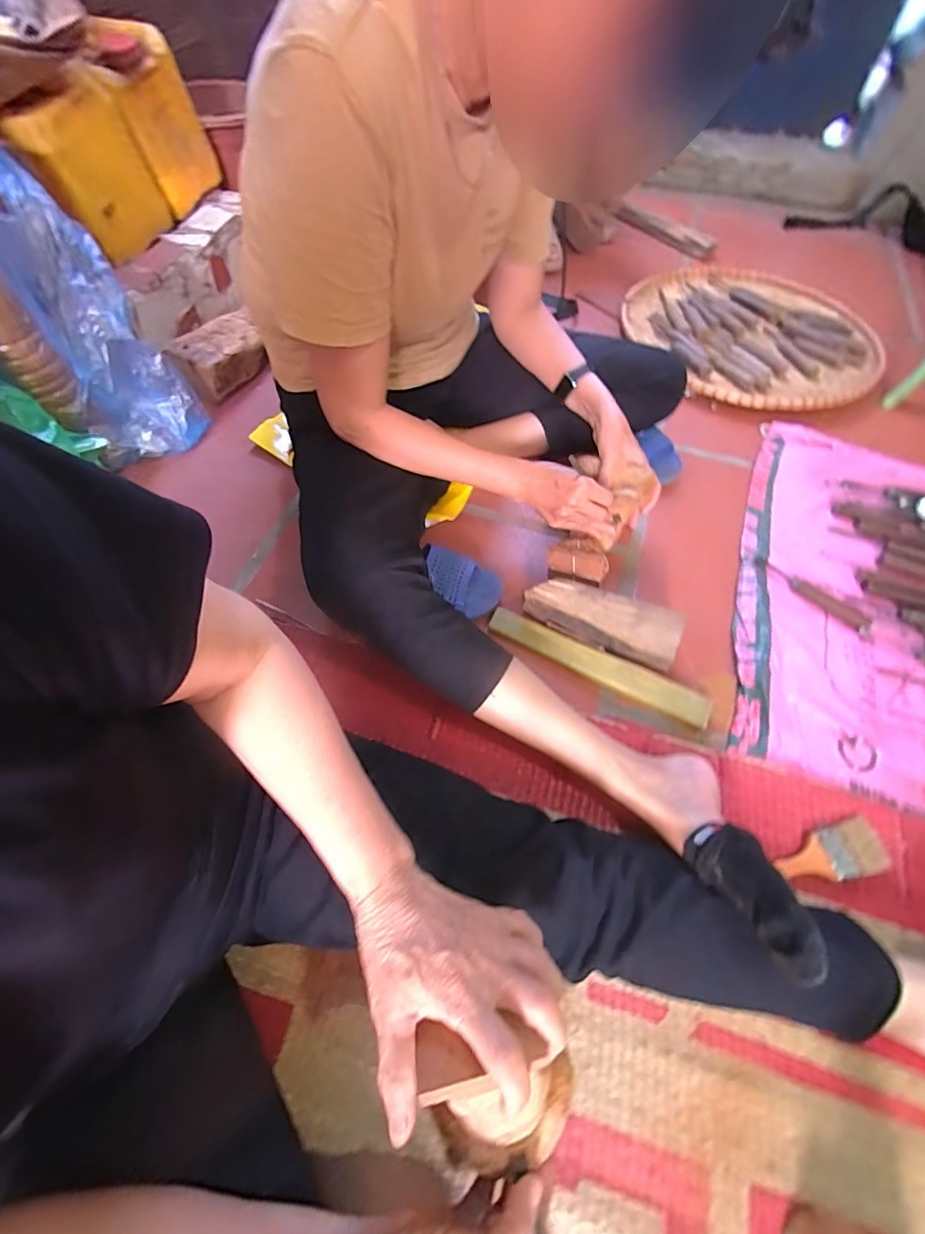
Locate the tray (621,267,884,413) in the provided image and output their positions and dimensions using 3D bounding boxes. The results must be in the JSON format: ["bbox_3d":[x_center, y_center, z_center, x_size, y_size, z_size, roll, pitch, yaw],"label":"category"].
[{"bbox_3d":[0.603,-0.593,0.978,0.462,0.030,0.489,-18,62,-10],"label":"tray"}]

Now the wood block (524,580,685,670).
[{"bbox_3d":[0.175,0.004,0.609,0.194,0.061,0.055,21,63,12],"label":"wood block"}]

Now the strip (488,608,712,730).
[{"bbox_3d":[0.169,0.059,0.603,0.280,0.022,0.044,25,63,14],"label":"strip"}]

